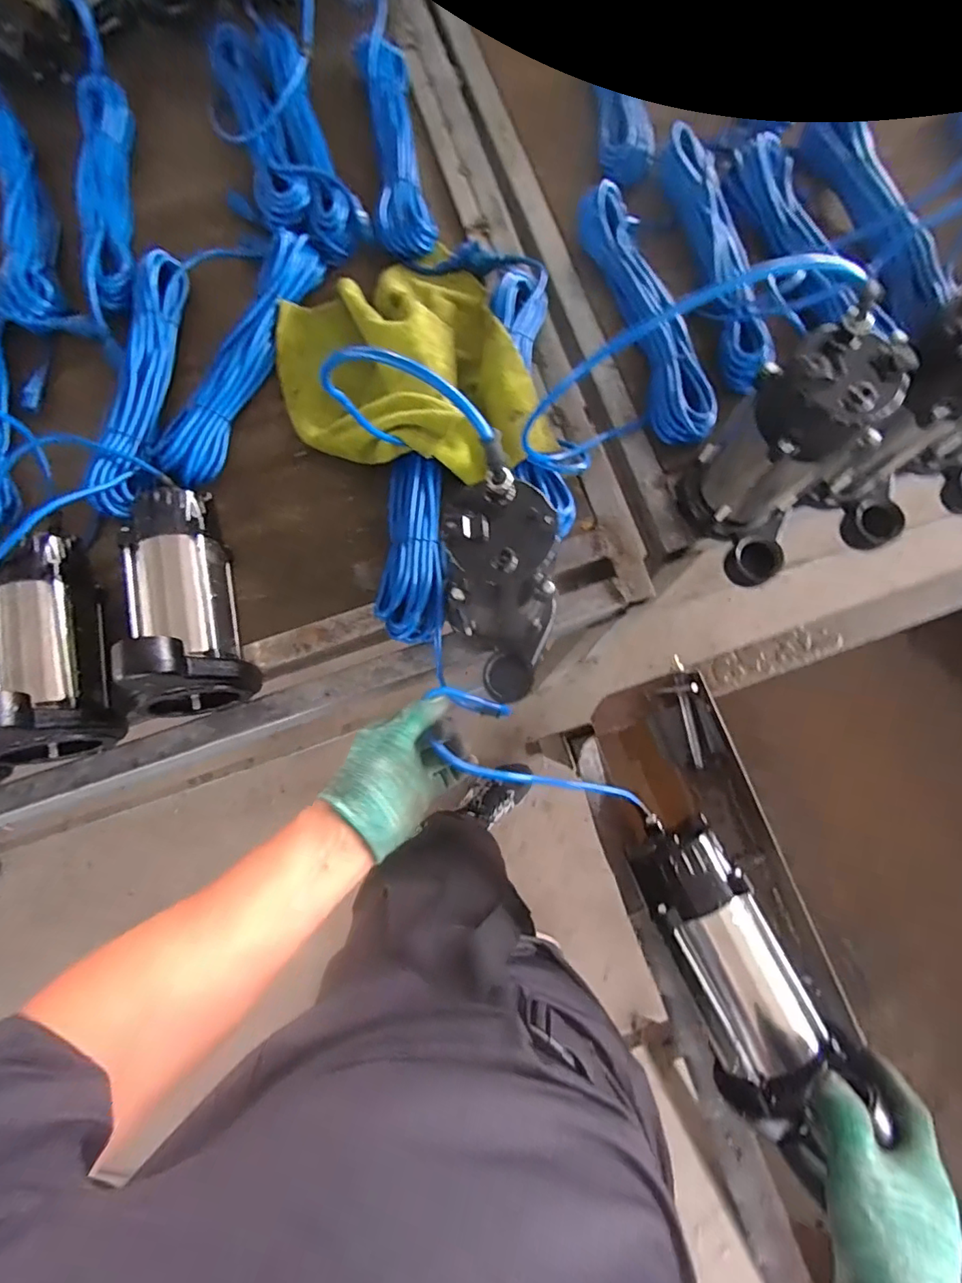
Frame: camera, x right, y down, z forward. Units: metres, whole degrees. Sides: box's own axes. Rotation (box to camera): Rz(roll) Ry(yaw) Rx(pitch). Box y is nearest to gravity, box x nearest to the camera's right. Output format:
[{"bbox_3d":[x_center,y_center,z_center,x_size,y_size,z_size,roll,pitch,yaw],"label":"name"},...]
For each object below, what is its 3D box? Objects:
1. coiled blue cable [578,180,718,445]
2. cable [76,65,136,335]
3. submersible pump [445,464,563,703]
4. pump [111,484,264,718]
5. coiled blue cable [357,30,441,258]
[{"bbox_3d":[0.205,-0.408,0.669,0.072,0.056,0.351,-15,78,-2],"label":"coiled blue cable"},{"bbox_3d":[-0.502,-0.587,0.710,0.059,0.037,0.380,-10,78,-1],"label":"cable"},{"bbox_3d":[0.017,-0.030,0.497,0.104,0.247,0.131,22,79,6],"label":"submersible pump"},{"bbox_3d":[-0.326,-0.048,0.558,0.110,0.165,0.233,-18,78,-2],"label":"pump"},{"bbox_3d":[-0.120,-0.685,0.743,0.079,0.045,0.369,-8,78,0],"label":"coiled blue cable"}]

